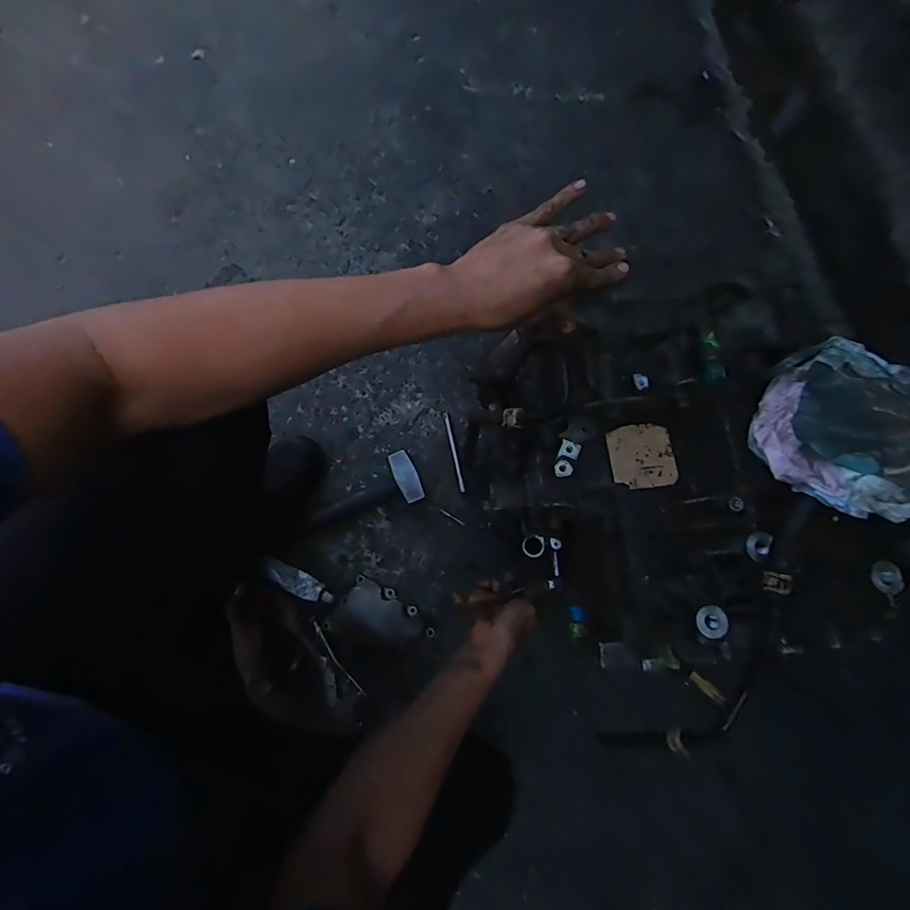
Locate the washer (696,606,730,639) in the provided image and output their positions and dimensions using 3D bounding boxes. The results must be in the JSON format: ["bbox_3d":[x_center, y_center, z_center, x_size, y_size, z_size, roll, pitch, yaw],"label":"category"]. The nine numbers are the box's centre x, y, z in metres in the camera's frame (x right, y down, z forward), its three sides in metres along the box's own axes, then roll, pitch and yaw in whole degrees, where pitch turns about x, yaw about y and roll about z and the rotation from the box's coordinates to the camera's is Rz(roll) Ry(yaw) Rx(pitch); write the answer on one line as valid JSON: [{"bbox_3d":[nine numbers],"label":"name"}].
[{"bbox_3d":[0.232,0.151,0.415,0.028,0.004,0.028,-2,79,12],"label":"washer"}]

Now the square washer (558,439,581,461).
[{"bbox_3d":[0.115,-0.005,0.456,0.019,0.004,0.018,22,77,6],"label":"square washer"}]

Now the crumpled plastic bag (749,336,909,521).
[{"bbox_3d":[0.337,-0.025,0.373,0.140,0.063,0.152,-16,76,-3],"label":"crumpled plastic bag"}]

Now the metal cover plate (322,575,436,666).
[{"bbox_3d":[-0.125,0.268,0.723,0.147,0.054,0.119,36,79,9],"label":"metal cover plate"}]

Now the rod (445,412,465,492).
[{"bbox_3d":[-0.001,-0.005,0.817,0.010,0.011,0.149,-11,74,-1],"label":"rod"}]

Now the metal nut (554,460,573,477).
[{"bbox_3d":[0.107,0.013,0.453,0.018,0.005,0.016,-10,75,-2],"label":"metal nut"}]

